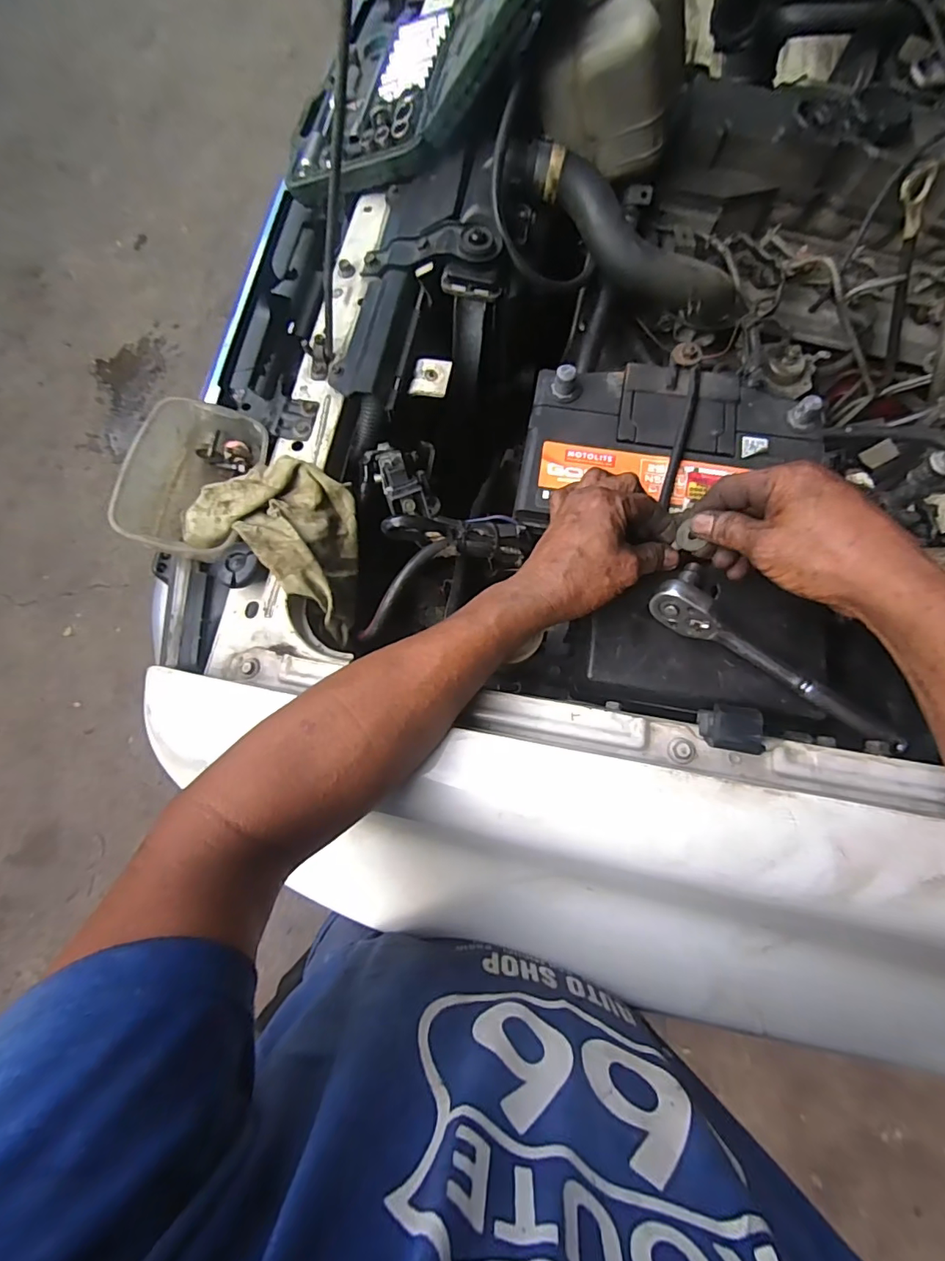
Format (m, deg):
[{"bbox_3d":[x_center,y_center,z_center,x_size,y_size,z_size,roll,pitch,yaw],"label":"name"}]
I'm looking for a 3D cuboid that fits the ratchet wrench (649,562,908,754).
[{"bbox_3d":[0.224,0.014,0.362,0.191,0.029,0.051,34,77,9],"label":"ratchet wrench"}]

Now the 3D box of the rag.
[{"bbox_3d":[-0.162,-0.089,0.454,0.170,0.050,0.110,32,77,8],"label":"rag"}]

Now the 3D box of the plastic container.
[{"bbox_3d":[-0.254,-0.139,0.472,0.106,0.057,0.156,5,74,1],"label":"plastic container"}]

